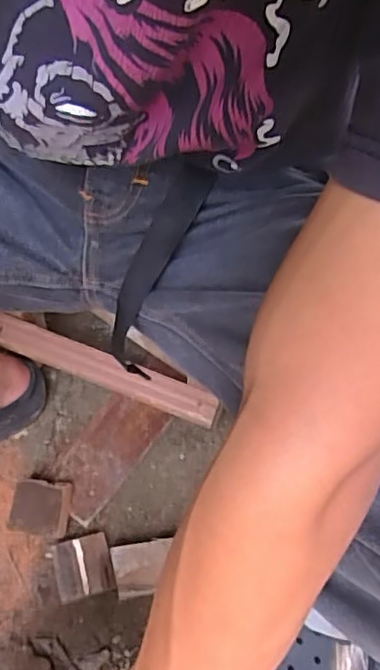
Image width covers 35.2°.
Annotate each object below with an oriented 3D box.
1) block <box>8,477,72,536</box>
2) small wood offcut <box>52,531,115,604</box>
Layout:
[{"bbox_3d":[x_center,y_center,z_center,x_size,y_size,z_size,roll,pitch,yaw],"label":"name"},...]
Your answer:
[{"bbox_3d":[-0.170,0.198,0.681,0.064,0.031,0.057,7,55,3],"label":"block"},{"bbox_3d":[-0.118,0.257,0.663,0.058,0.023,0.062,-14,57,-11],"label":"small wood offcut"}]

